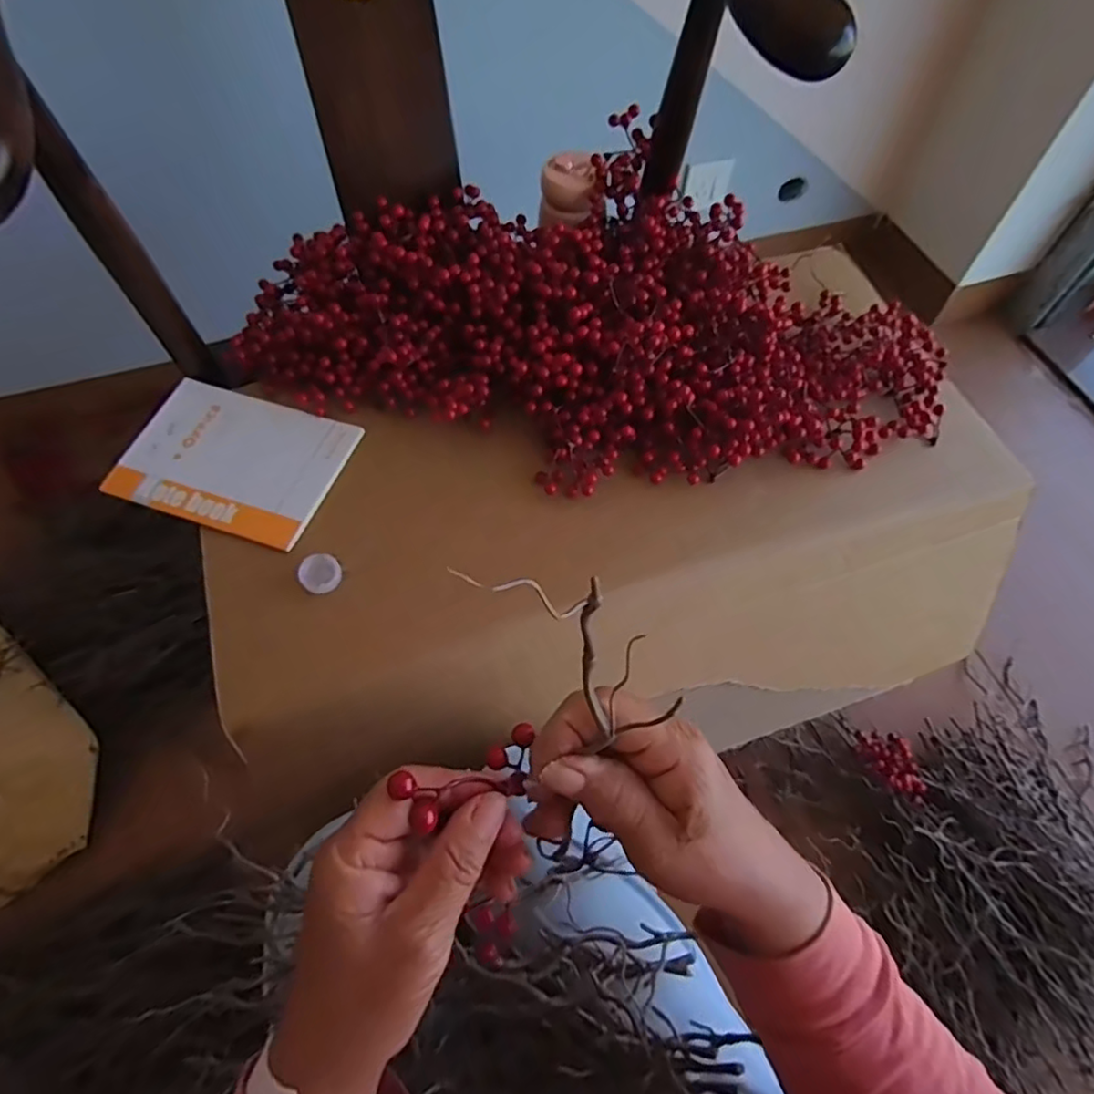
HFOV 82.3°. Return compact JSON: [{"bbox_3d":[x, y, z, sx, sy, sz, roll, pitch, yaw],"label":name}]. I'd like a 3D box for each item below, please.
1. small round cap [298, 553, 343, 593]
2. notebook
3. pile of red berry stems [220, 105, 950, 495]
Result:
[{"bbox_3d":[-0.189,0.023,0.522,0.032,0.012,0.034,1,61,-1],"label":"small round cap"},{"bbox_3d":[-0.292,-0.083,0.581,0.199,0.006,0.139,18,62,9],"label":"notebook"},{"bbox_3d":[0.039,-0.203,0.589,0.679,0.119,0.286,-1,61,-2],"label":"pile of red berry stems"}]

